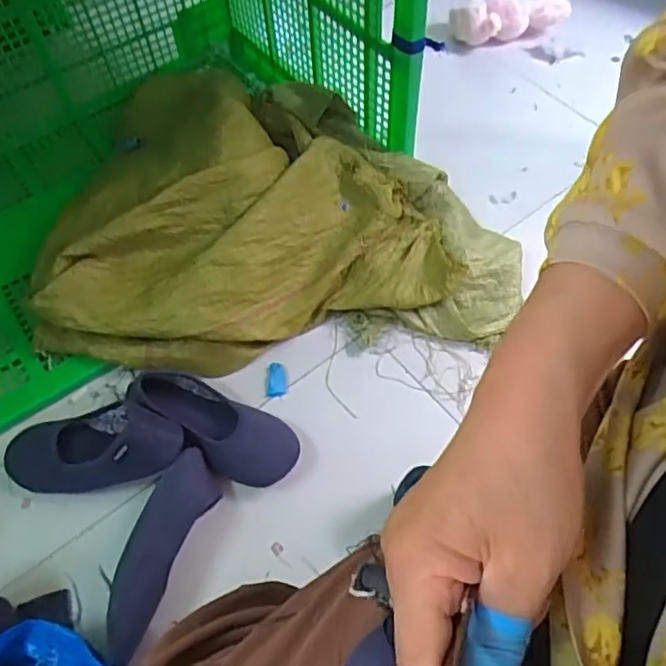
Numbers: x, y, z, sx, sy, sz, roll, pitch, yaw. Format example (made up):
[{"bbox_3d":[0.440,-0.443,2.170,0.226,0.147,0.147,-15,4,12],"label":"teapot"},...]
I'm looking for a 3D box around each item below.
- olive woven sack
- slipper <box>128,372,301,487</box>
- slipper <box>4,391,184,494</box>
[{"bbox_3d":[-0.084,-0.204,0.953,0.681,0.183,0.481,-5,59,0],"label":"olive woven sack"},{"bbox_3d":[-0.154,0.117,0.826,0.232,0.069,0.101,29,64,19],"label":"slipper"},{"bbox_3d":[-0.316,0.145,0.804,0.257,0.066,0.100,-10,58,14],"label":"slipper"}]

